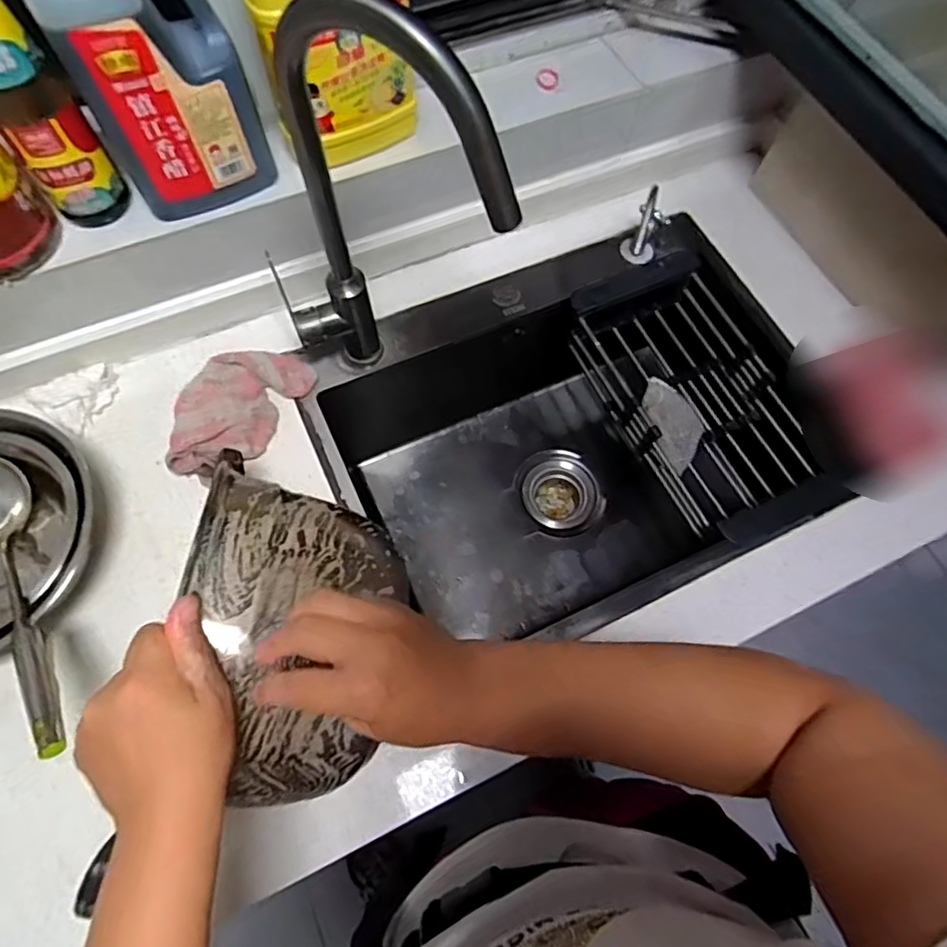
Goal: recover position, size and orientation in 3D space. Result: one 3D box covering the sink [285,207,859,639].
[{"bbox_3d":[0.116,-0.037,0.805,0.551,0.232,0.452,-25,72,-11],"label":"sink"}]

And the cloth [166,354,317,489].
[{"bbox_3d":[-0.271,-0.076,0.664,0.113,0.036,0.178,30,71,9],"label":"cloth"}]

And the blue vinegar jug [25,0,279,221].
[{"bbox_3d":[-0.271,-0.347,0.511,0.136,0.241,0.071,-21,71,-10],"label":"blue vinegar jug"}]

